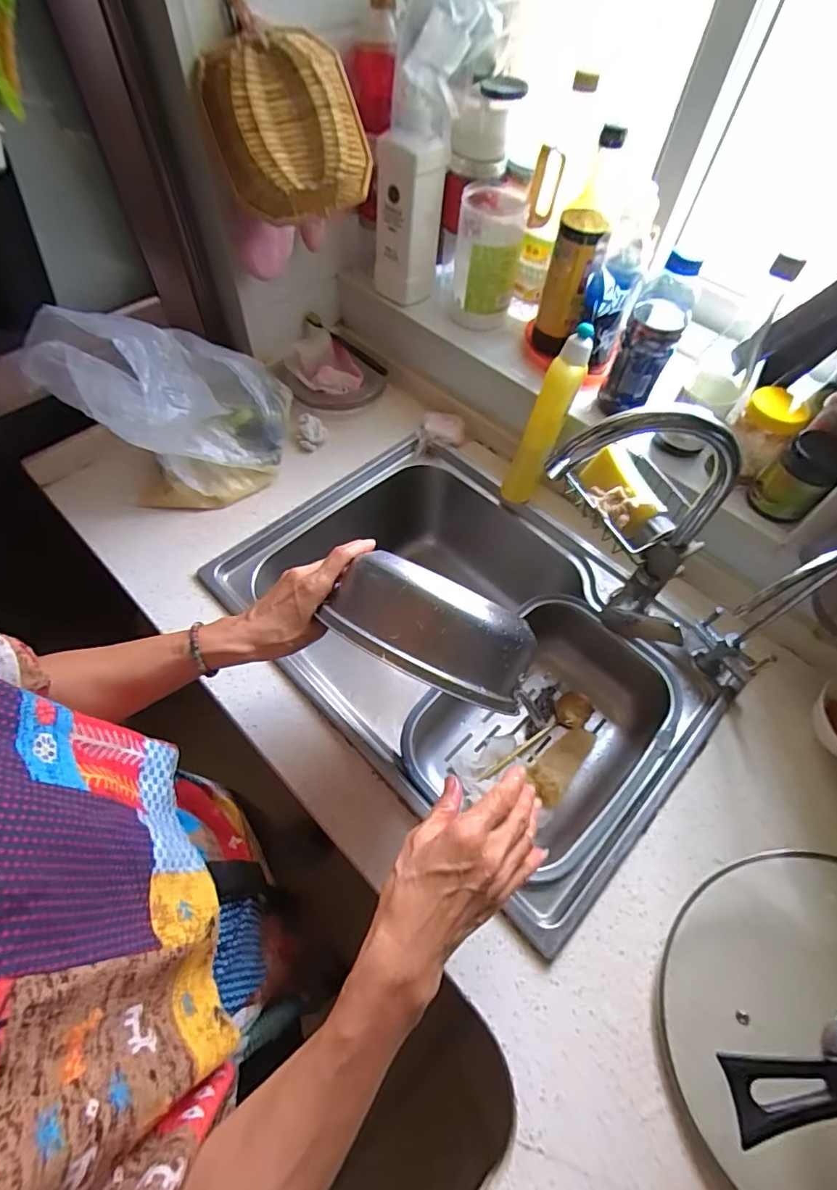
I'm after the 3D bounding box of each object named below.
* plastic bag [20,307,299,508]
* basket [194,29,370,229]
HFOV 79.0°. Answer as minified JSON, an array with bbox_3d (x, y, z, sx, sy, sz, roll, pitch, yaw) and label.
[{"bbox_3d":[-0.325,-0.262,0.705,0.301,0.256,0.157,-23,63,-17],"label":"plastic bag"},{"bbox_3d":[-0.154,-0.552,0.607,0.183,0.148,0.108,-5,59,-8],"label":"basket"}]

